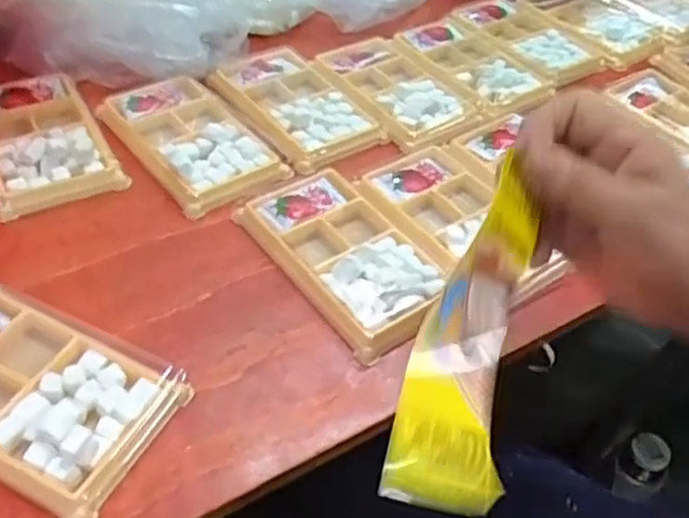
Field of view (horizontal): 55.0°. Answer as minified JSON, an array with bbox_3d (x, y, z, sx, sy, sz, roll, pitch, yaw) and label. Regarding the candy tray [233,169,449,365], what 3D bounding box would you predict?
[{"bbox_3d":[0.003,-0.005,0.396,0.075,0.012,0.133,-26,54,-27],"label":"candy tray"}]

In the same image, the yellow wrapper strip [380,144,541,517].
[{"bbox_3d":[0.053,0.029,0.265,0.040,0.041,0.143,18,62,9],"label":"yellow wrapper strip"}]

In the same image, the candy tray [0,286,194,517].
[{"bbox_3d":[-0.152,0.060,0.320,0.132,0.016,0.082,23,49,15],"label":"candy tray"}]

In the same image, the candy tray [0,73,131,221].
[{"bbox_3d":[-0.205,-0.084,0.443,0.076,0.016,0.127,-21,52,-23],"label":"candy tray"}]

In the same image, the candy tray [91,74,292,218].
[{"bbox_3d":[-0.104,-0.086,0.457,0.077,0.008,0.133,-29,59,-27],"label":"candy tray"}]

